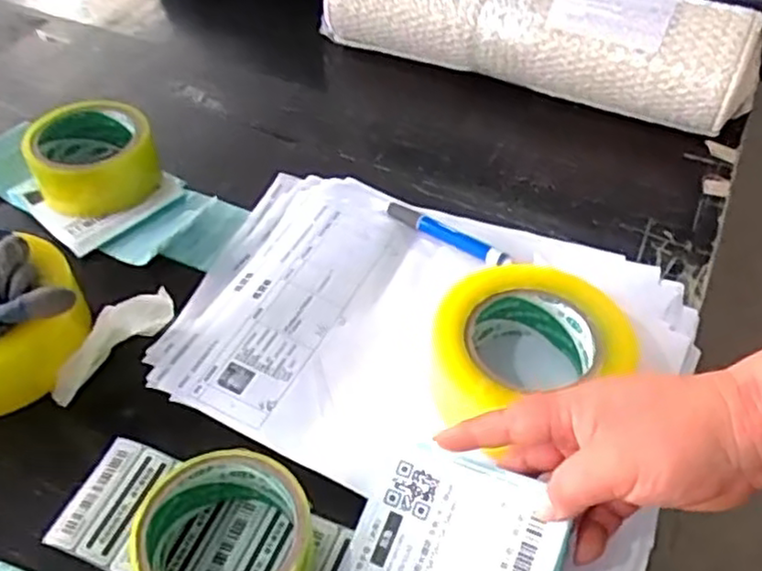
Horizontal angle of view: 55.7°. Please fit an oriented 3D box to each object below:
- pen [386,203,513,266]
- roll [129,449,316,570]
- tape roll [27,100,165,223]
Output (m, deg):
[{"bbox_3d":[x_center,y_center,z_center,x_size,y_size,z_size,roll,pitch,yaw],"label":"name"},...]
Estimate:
[{"bbox_3d":[0.050,-0.040,0.561,0.104,0.015,0.014,27,50,23],"label":"pen"},{"bbox_3d":[-0.080,0.139,0.380,0.089,0.045,0.091,1,45,-1],"label":"roll"},{"bbox_3d":[-0.240,-0.108,0.605,0.098,0.053,0.092,-19,48,-19],"label":"tape roll"}]

